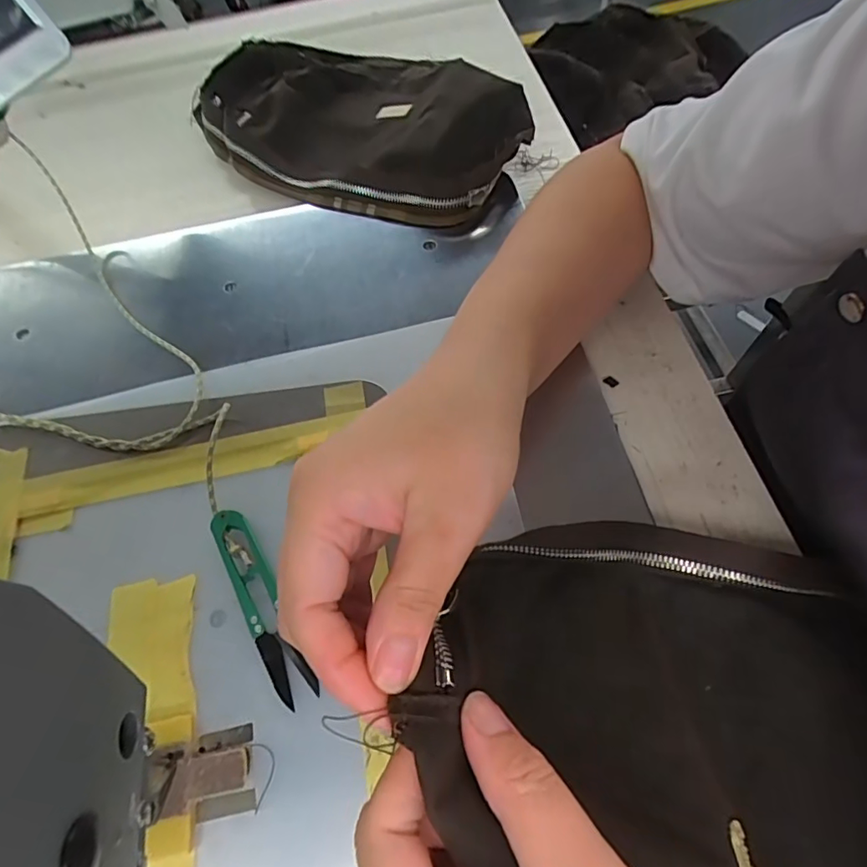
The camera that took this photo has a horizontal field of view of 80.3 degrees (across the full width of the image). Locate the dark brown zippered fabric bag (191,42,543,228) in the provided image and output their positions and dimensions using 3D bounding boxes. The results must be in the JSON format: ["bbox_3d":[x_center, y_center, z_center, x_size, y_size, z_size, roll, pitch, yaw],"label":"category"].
[{"bbox_3d":[-0.063,-0.278,0.442,0.305,0.052,0.192,25,67,15],"label":"dark brown zippered fabric bag"}]

